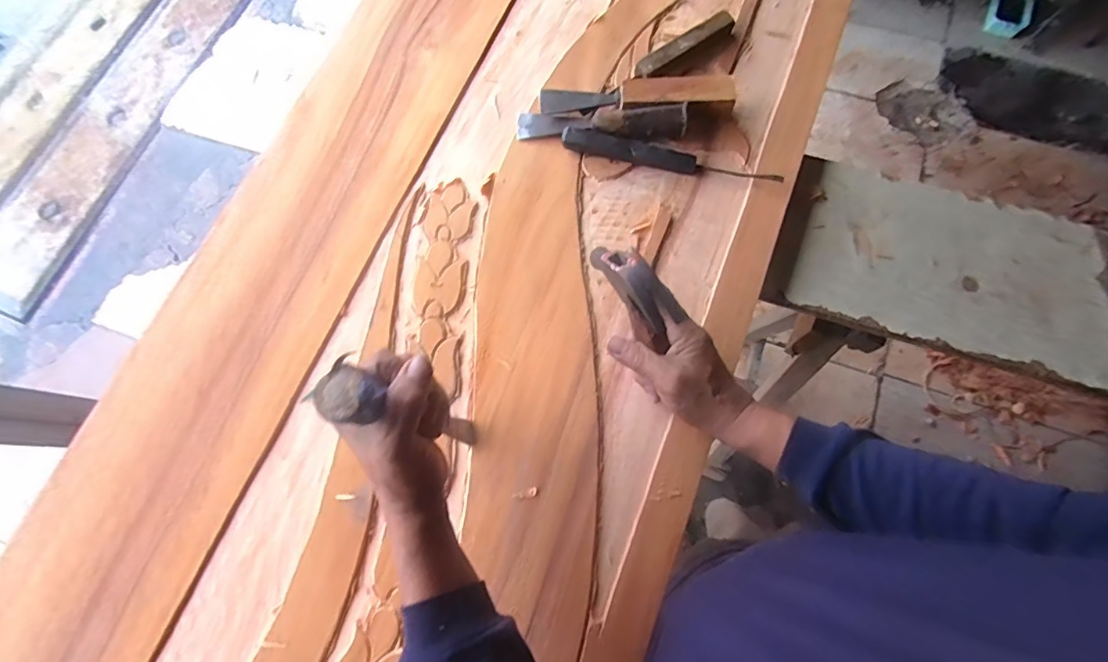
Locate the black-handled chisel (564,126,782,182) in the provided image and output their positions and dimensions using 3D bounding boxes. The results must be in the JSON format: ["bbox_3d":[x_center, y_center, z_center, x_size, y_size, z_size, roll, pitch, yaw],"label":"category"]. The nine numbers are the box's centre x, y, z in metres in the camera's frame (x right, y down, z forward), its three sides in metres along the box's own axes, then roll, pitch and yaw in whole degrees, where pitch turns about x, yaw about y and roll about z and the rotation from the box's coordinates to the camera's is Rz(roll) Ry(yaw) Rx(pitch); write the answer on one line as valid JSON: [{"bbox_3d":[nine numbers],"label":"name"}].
[{"bbox_3d":[0.132,-0.200,0.562,0.244,0.027,0.026,11,75,4],"label":"black-handled chisel"}]

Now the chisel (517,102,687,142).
[{"bbox_3d":[0.054,-0.241,0.568,0.191,0.038,0.046,6,75,3],"label":"chisel"}]

